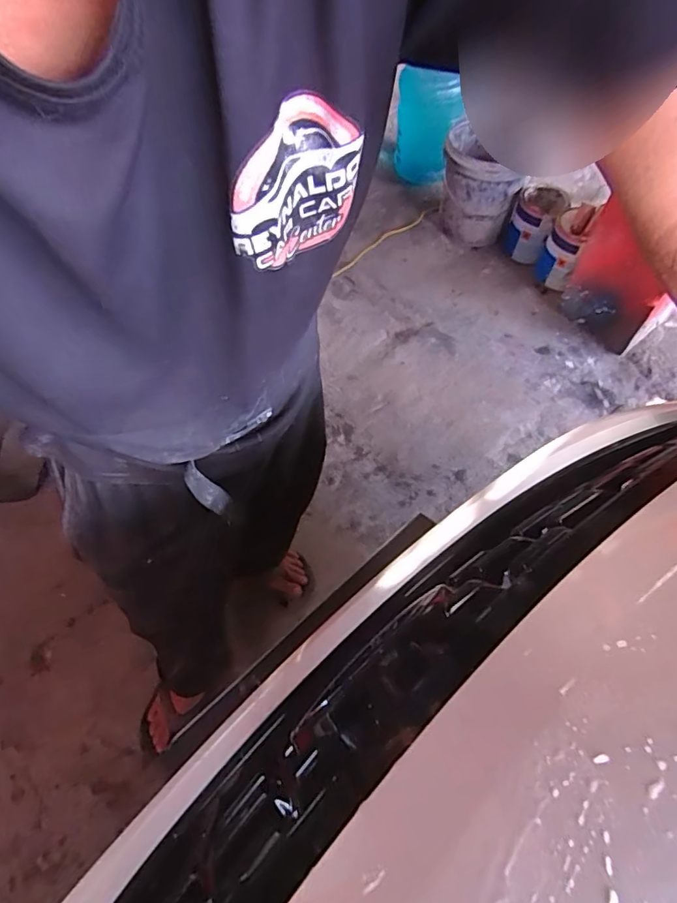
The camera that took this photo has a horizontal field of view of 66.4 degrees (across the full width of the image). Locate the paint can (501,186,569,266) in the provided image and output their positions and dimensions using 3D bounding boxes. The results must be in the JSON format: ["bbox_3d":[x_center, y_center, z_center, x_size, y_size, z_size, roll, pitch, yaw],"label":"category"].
[{"bbox_3d":[0.642,-0.748,1.724,0.154,0.217,0.168,0,59,0],"label":"paint can"}]

